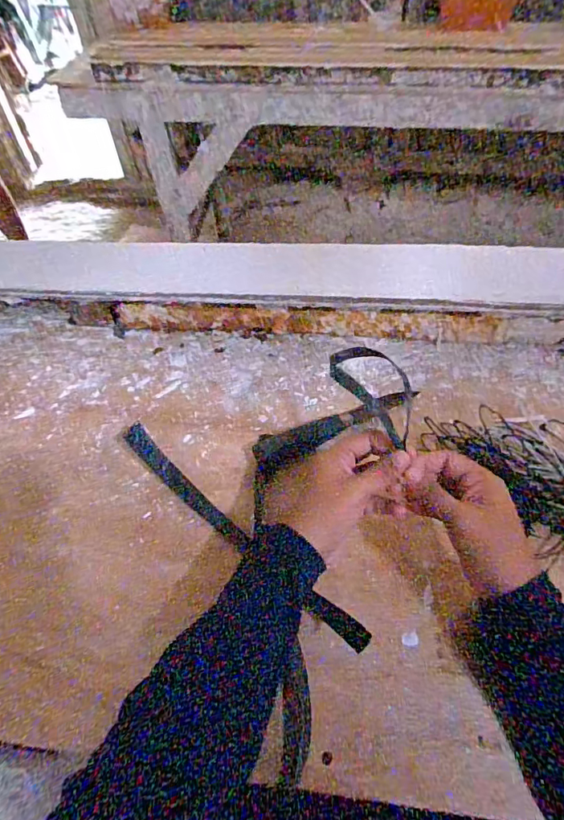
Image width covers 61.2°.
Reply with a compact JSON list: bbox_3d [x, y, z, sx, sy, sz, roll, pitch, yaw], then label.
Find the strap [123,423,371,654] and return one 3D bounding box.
[{"bbox_3d":[-0.043,0.106,0.434,0.291,0.043,0.018,34,60,27],"label":"strap"}]

